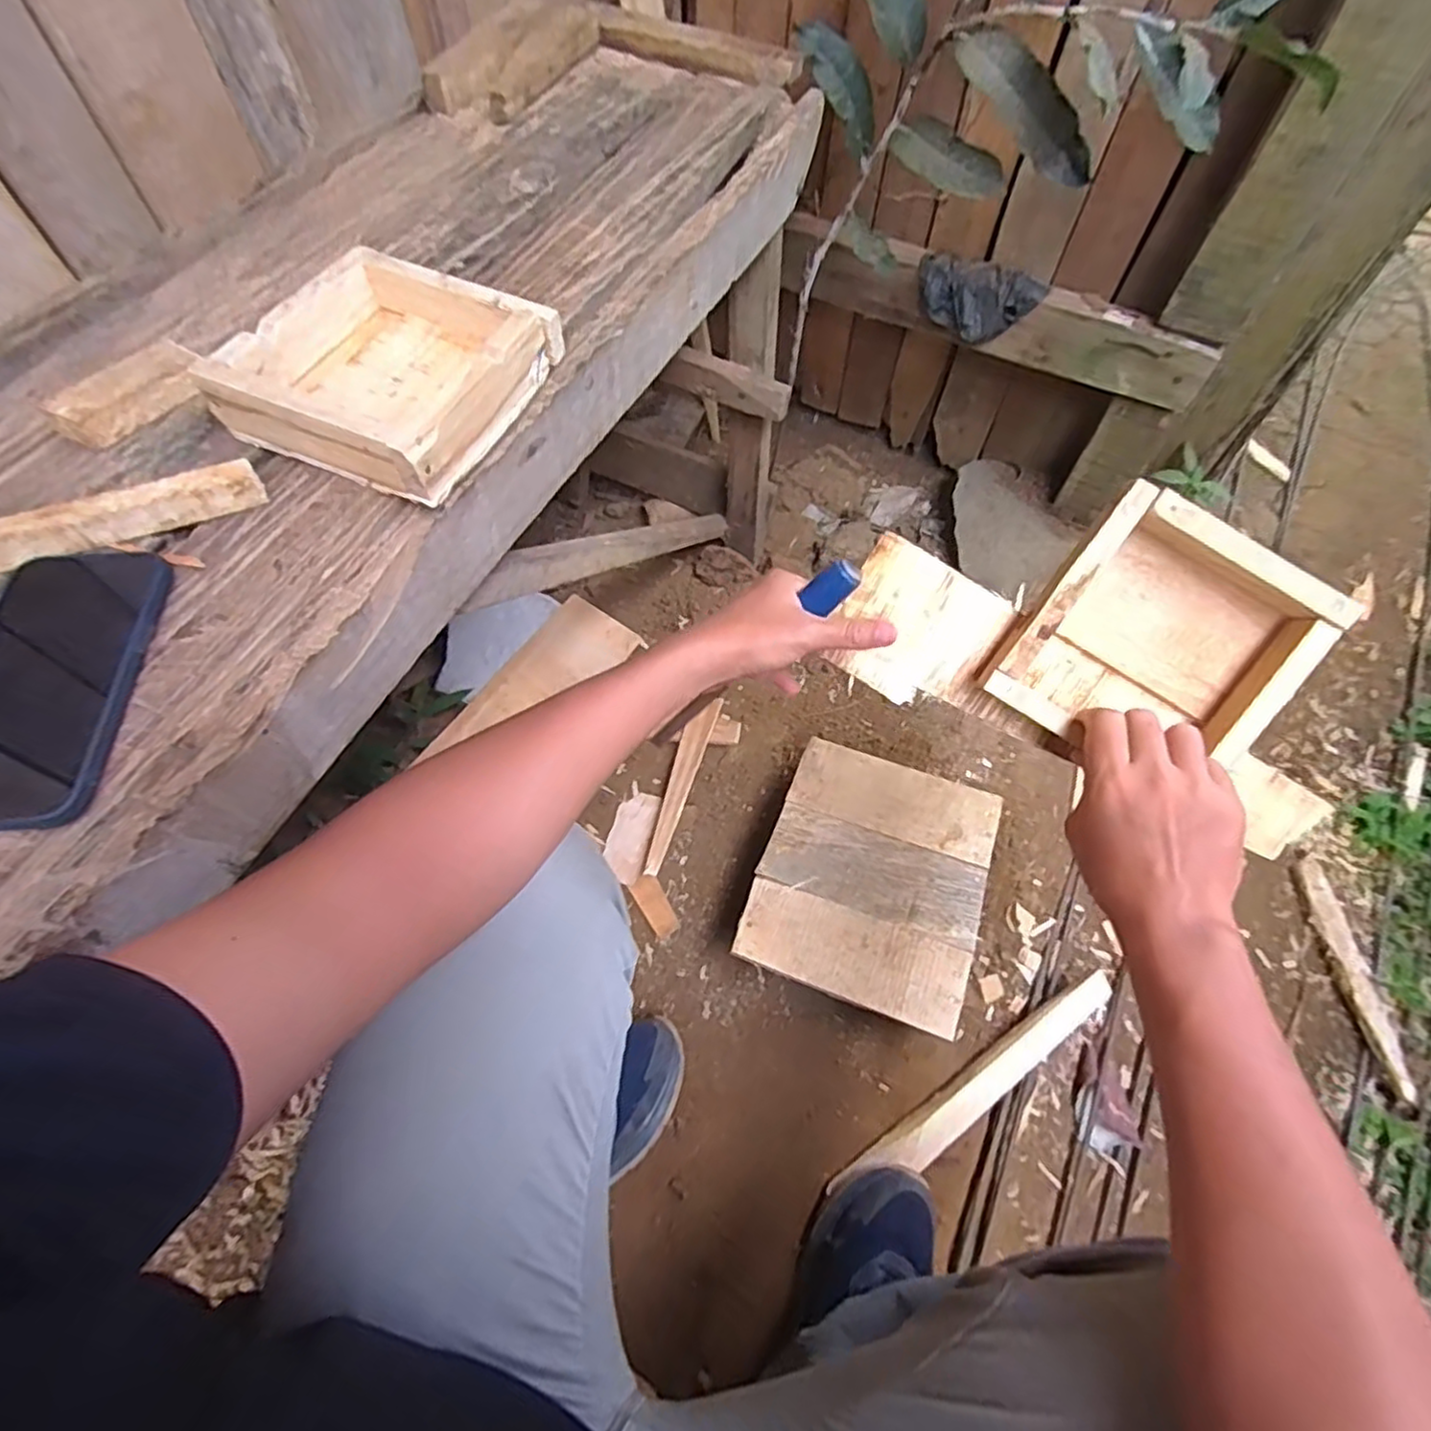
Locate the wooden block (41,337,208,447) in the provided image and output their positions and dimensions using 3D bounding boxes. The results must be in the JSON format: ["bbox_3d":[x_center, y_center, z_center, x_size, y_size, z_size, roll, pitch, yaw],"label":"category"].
[{"bbox_3d":[-0.356,-0.198,0.424,0.028,0.024,0.088,30,67,14],"label":"wooden block"}]

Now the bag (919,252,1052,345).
[{"bbox_3d":[0.368,-0.592,0.987,0.172,0.077,0.064,29,66,14],"label":"bag"}]

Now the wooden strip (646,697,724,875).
[{"bbox_3d":[-0.048,0.089,0.957,0.036,0.012,0.277,17,58,6],"label":"wooden strip"}]

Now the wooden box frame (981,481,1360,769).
[{"bbox_3d":[0.279,-0.046,0.442,0.156,0.046,0.156,30,106,4],"label":"wooden box frame"}]

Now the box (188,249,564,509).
[{"bbox_3d":[-0.198,-0.212,0.427,0.149,0.048,0.151,22,65,11],"label":"box"}]

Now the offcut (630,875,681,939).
[{"bbox_3d":[-0.075,0.240,0.874,0.034,0.011,0.081,-29,67,-14],"label":"offcut"}]

